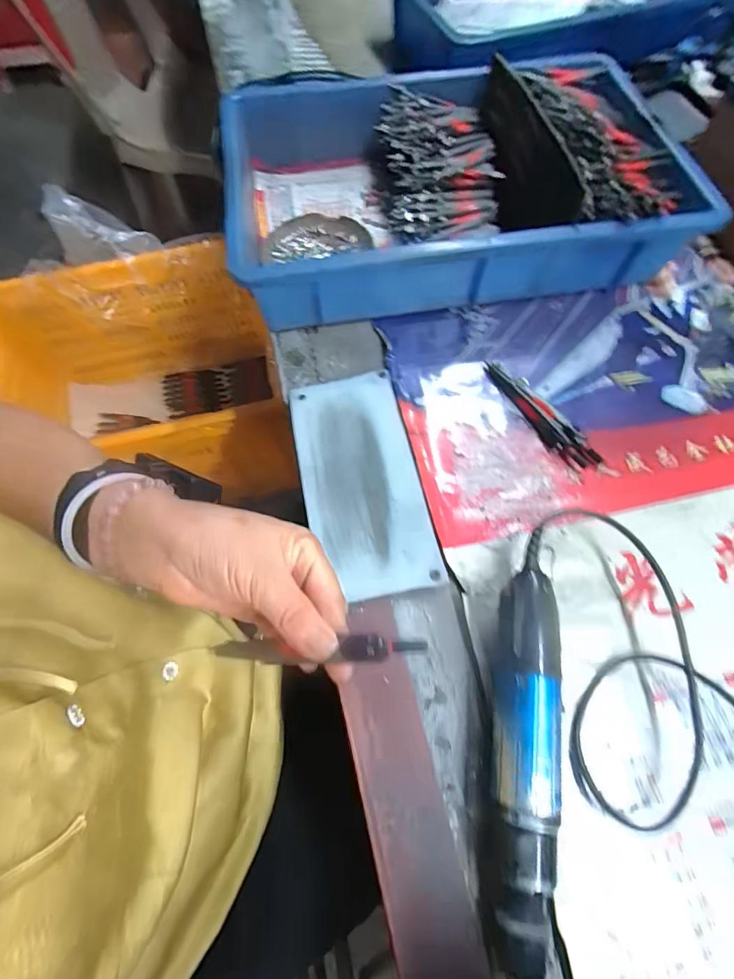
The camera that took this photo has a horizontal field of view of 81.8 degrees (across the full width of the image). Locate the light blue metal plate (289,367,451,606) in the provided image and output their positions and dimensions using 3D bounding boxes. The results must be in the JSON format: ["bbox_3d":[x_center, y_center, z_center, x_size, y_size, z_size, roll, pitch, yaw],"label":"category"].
[{"bbox_3d":[-0.007,-0.011,0.348,0.091,0.009,0.194,-12,67,-4],"label":"light blue metal plate"}]

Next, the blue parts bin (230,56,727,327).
[{"bbox_3d":[0.083,-0.317,0.439,0.431,0.085,0.293,-9,66,-4],"label":"blue parts bin"}]

